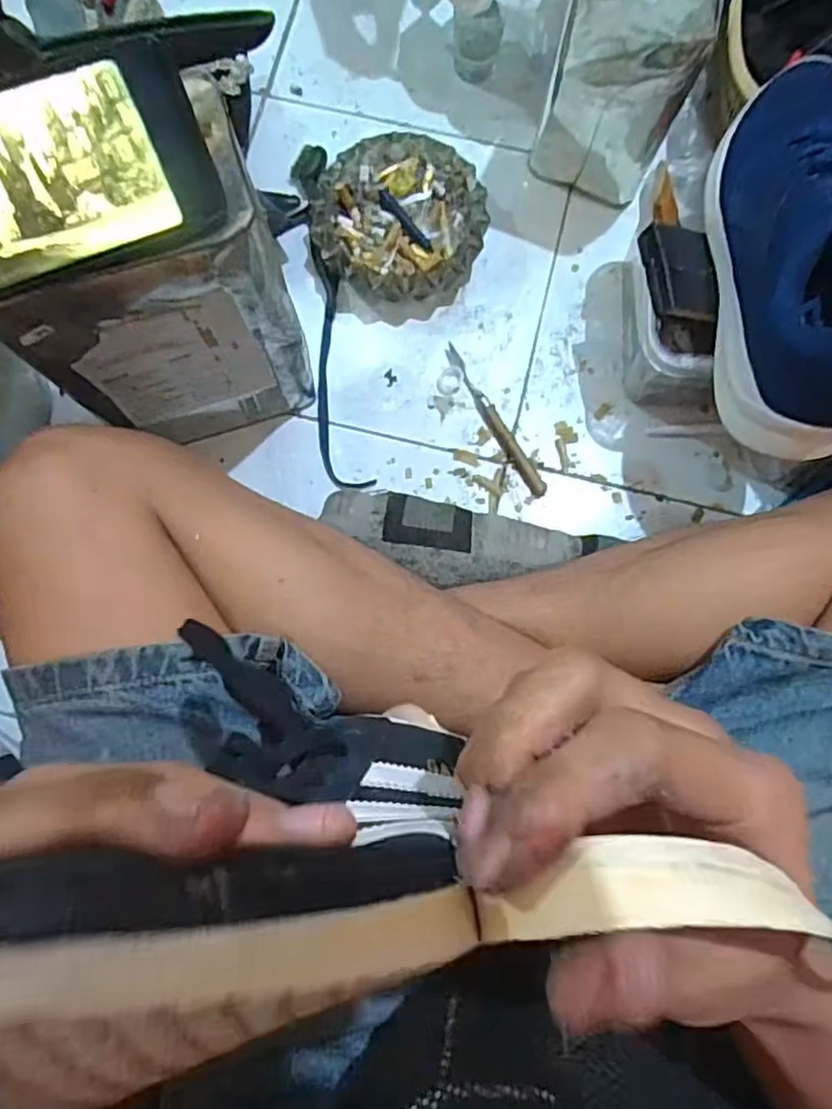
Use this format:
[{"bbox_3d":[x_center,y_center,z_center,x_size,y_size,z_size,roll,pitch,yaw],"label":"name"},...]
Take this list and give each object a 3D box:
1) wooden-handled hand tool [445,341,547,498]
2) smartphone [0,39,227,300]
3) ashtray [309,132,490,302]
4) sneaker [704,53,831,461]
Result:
[{"bbox_3d":[0.067,-0.117,0.564,0.015,0.010,0.153,-31,82,-5],"label":"wooden-handled hand tool"},{"bbox_3d":[-0.183,-0.173,0.313,0.166,0.078,0.010,-23,38,-8],"label":"smartphone"},{"bbox_3d":[-0.014,-0.287,0.576,0.145,0.043,0.144,0,80,0],"label":"ashtray"},{"bbox_3d":[0.260,-0.214,0.429,0.098,0.087,0.292,4,80,0],"label":"sneaker"}]

